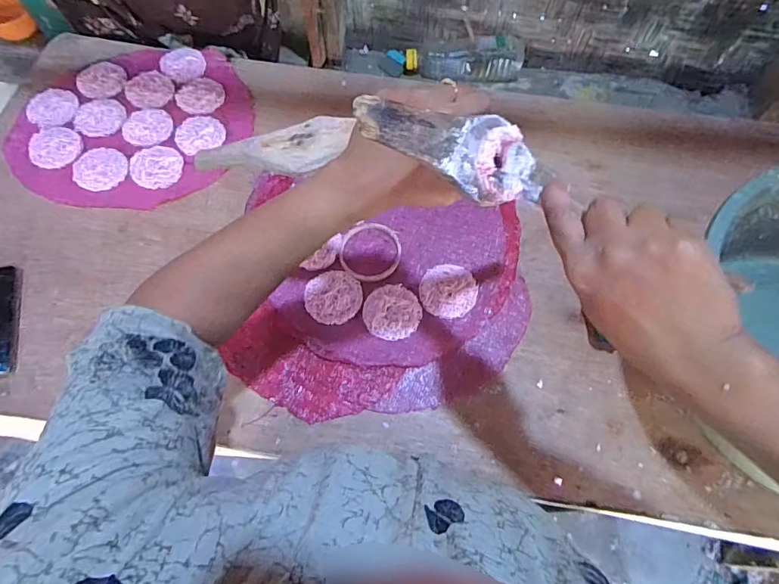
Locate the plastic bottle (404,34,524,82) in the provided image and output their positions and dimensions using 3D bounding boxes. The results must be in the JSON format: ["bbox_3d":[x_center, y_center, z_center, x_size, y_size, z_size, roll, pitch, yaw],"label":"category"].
[{"bbox_3d":[0.146,-0.447,0.895,0.221,0.063,0.053,1,65,0],"label":"plastic bottle"}]

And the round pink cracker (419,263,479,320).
[{"bbox_3d":[0.081,-0.003,0.632,0.074,0.007,0.078,0,65,0],"label":"round pink cracker"}]

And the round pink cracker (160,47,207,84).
[{"bbox_3d":[-0.364,-0.404,0.813,0.078,0.009,0.070,40,71,16],"label":"round pink cracker"}]

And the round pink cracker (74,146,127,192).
[{"bbox_3d":[-0.441,-0.189,0.707,0.077,0.006,0.073,0,65,0],"label":"round pink cracker"}]

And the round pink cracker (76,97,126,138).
[{"bbox_3d":[-0.469,-0.287,0.757,0.078,0.009,0.092,-18,67,-8],"label":"round pink cracker"}]

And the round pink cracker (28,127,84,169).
[{"bbox_3d":[-0.517,-0.226,0.720,0.072,0.008,0.076,0,65,0],"label":"round pink cracker"}]

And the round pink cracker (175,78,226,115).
[{"bbox_3d":[-0.321,-0.334,0.783,0.076,0.004,0.078,0,65,0],"label":"round pink cracker"}]

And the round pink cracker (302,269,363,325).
[{"bbox_3d":[-0.075,0.005,0.624,0.074,0.006,0.077,0,65,0],"label":"round pink cracker"}]

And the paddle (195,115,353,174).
[{"bbox_3d":[-0.118,-0.135,0.446,0.183,0.006,0.054,1,76,27],"label":"paddle"}]

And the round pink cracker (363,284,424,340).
[{"bbox_3d":[0.004,0.025,0.617,0.073,0.007,0.077,0,65,0],"label":"round pink cracker"}]

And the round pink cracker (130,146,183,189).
[{"bbox_3d":[-0.359,-0.195,0.715,0.074,0.006,0.074,0,65,0],"label":"round pink cracker"}]

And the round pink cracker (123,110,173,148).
[{"bbox_3d":[-0.386,-0.263,0.743,0.074,0.005,0.070,0,65,0],"label":"round pink cracker"}]

